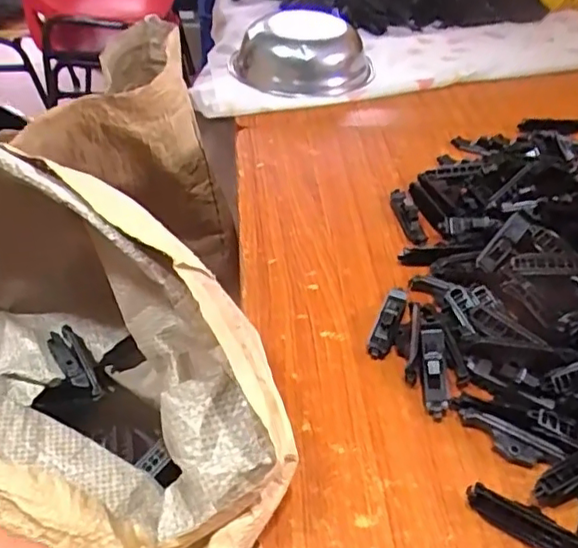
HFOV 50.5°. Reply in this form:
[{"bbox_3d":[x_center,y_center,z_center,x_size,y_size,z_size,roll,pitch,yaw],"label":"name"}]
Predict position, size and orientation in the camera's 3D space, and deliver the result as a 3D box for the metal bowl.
[{"bbox_3d":[0.016,-0.307,0.848,0.170,0.062,0.170,0,43,0],"label":"metal bowl"}]

